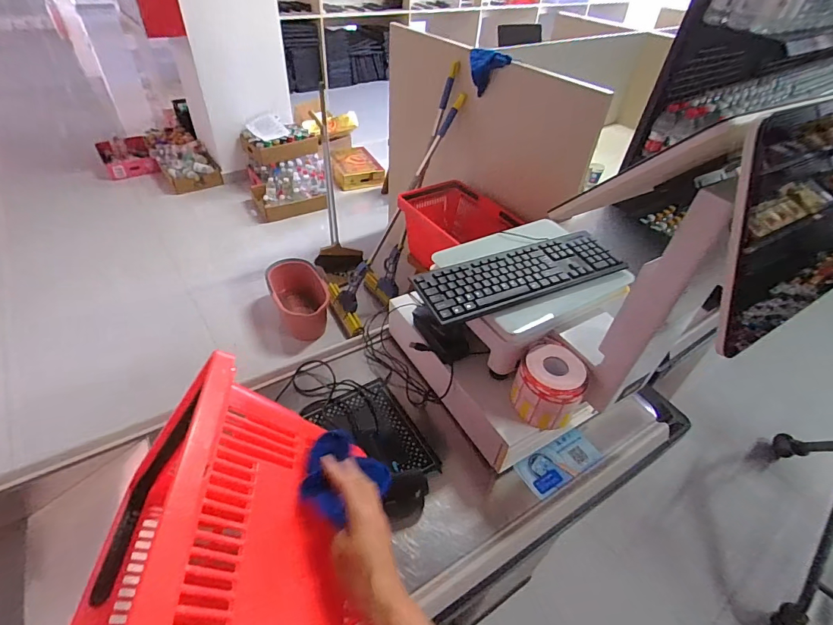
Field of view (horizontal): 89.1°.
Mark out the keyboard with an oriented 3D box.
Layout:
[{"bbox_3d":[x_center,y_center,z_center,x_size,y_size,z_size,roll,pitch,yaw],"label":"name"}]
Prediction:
[{"bbox_3d":[0.187,-0.073,0.786,0.384,0.024,0.136,-16,51,-11],"label":"keyboard"}]

